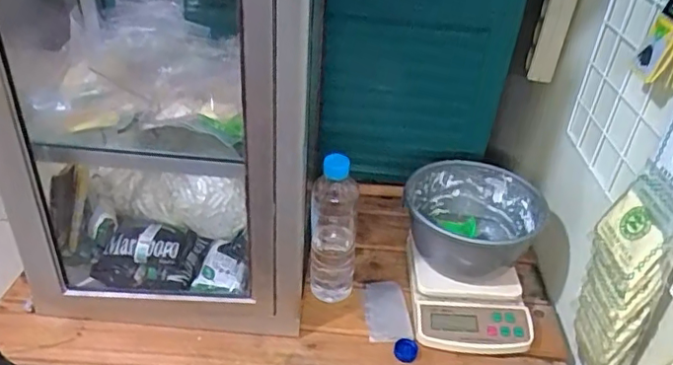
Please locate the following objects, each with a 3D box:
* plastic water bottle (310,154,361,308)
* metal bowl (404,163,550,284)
[{"bbox_3d":[-0.003,0.061,0.769,0.066,0.238,0.053,6,35,1],"label":"plastic water bottle"},{"bbox_3d":[0.191,0.059,0.830,0.179,0.101,0.176,3,35,-2],"label":"metal bowl"}]

